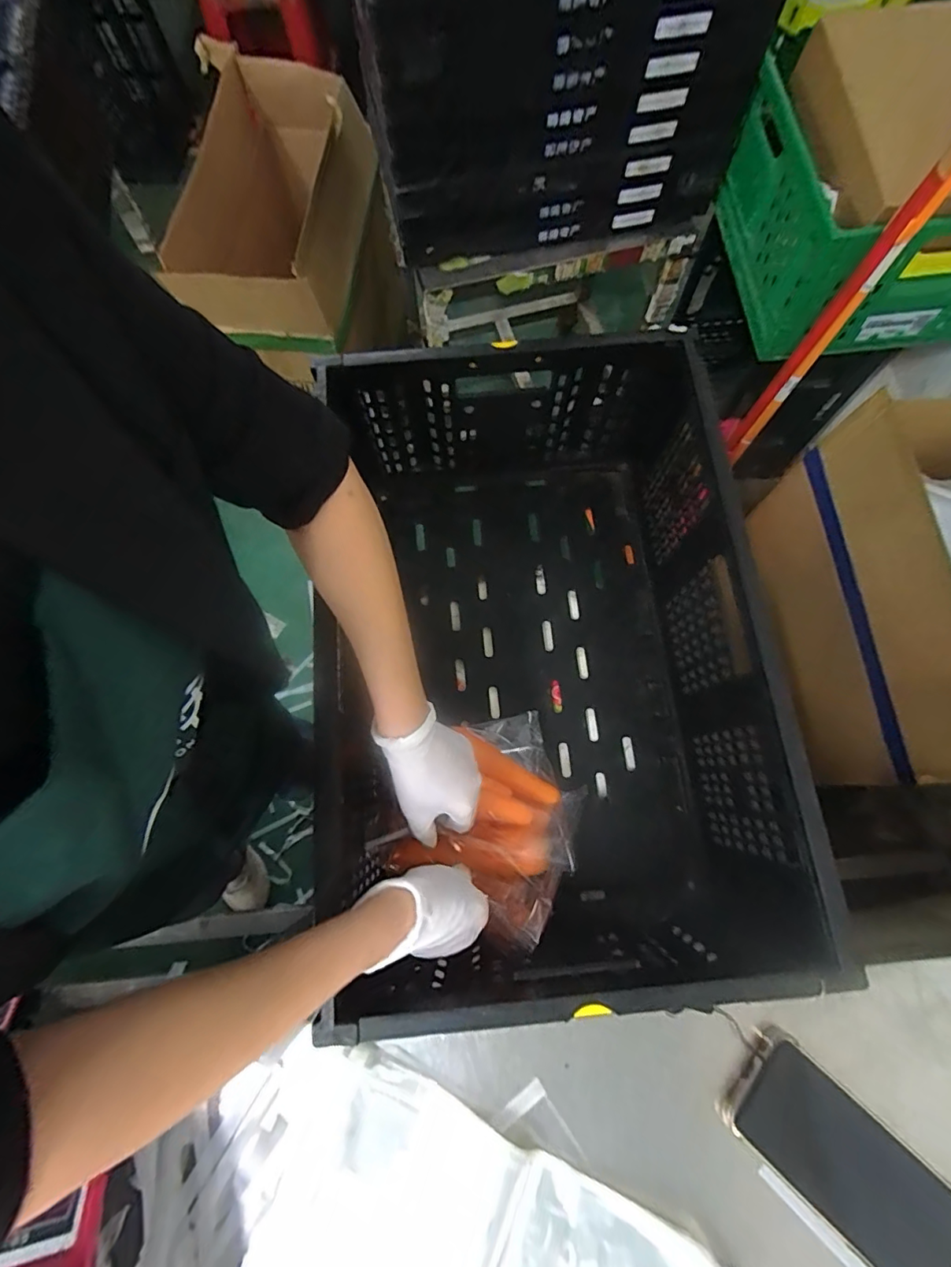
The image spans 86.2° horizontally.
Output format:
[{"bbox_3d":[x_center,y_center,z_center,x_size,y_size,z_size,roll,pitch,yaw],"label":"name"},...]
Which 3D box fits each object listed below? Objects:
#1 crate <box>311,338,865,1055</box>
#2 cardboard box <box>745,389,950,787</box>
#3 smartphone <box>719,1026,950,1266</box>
[{"bbox_3d":[0.087,0.019,0.549,0.424,0.233,0.604,-5,74,-2],"label":"crate"},{"bbox_3d":[0.730,-0.069,0.797,0.296,0.245,0.565,-6,73,-1],"label":"cardboard box"},{"bbox_3d":[0.268,0.382,0.363,0.174,0.014,0.080,40,77,12],"label":"smartphone"}]

